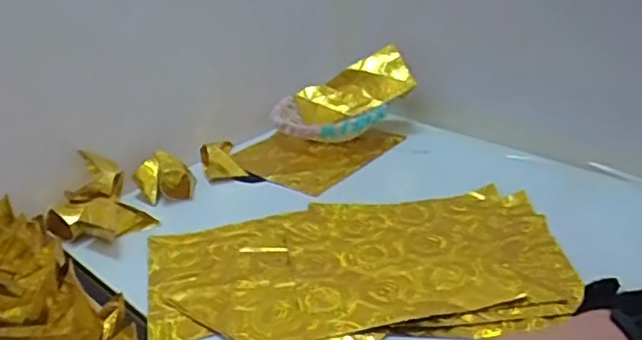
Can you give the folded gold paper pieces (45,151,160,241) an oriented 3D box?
[{"bbox_3d":[-0.191,0.027,0.553,0.076,0.052,0.075,8,32,27],"label":"folded gold paper pieces"}]

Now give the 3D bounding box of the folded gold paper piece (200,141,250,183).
[{"bbox_3d":[-0.100,-0.012,0.638,0.035,0.036,0.049,-18,30,-19],"label":"folded gold paper piece"}]

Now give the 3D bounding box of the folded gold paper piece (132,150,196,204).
[{"bbox_3d":[-0.151,0.004,0.611,0.051,0.039,0.049,-23,32,-26],"label":"folded gold paper piece"}]

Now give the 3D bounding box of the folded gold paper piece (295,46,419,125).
[{"bbox_3d":[0.034,-0.086,0.681,0.126,0.052,0.046,-21,24,18],"label":"folded gold paper piece"}]

